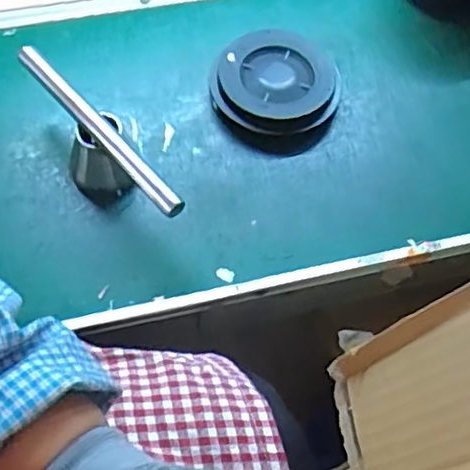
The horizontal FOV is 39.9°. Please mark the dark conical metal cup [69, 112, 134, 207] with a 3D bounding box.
[{"bbox_3d":[-0.116,-0.063,0.549,0.048,0.057,0.050,1,61,-3],"label":"dark conical metal cup"}]

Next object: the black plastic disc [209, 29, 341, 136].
[{"bbox_3d":[0.038,-0.148,0.620,0.118,0.027,0.118,1,61,-3],"label":"black plastic disc"}]

